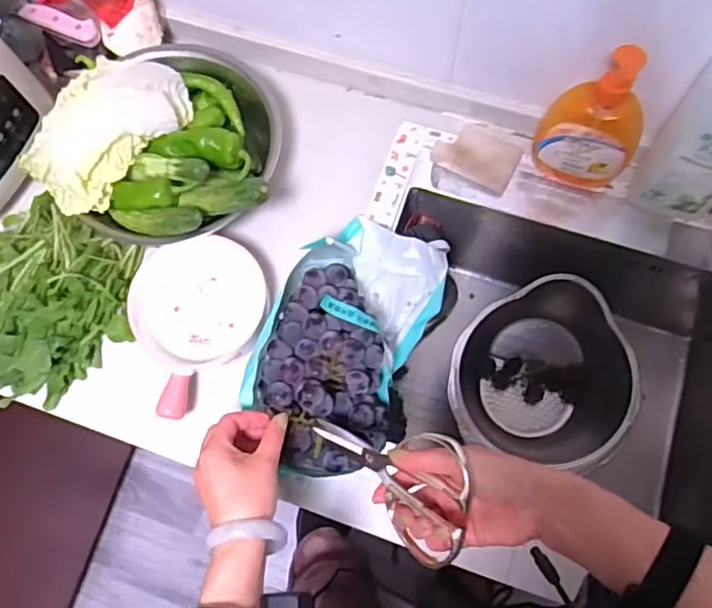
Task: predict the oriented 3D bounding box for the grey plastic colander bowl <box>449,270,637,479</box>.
[{"bbox_3d":[0.242,0.092,0.799,0.218,0.151,0.215,0,69,0],"label":"grey plastic colander bowl"}]

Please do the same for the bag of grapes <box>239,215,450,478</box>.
[{"bbox_3d":[-0.009,0.030,0.629,0.156,0.088,0.282,21,71,8],"label":"bag of grapes"}]

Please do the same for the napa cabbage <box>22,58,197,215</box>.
[{"bbox_3d":[-0.277,-0.203,0.667,0.119,0.057,0.206,29,72,11],"label":"napa cabbage"}]

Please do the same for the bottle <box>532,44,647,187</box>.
[{"bbox_3d":[0.267,-0.200,0.661,0.112,0.185,0.049,18,70,7],"label":"bottle"}]

